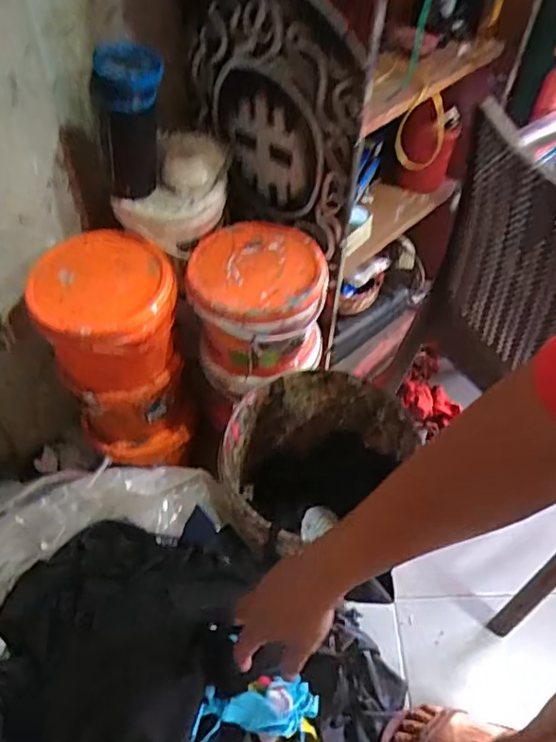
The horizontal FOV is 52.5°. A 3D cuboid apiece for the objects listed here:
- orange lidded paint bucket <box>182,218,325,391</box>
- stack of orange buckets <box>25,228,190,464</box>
[{"bbox_3d":[-0.032,-0.106,0.967,0.210,0.201,0.210,1,52,-1],"label":"orange lidded paint bucket"},{"bbox_3d":[-0.273,-0.025,1.000,0.211,0.376,0.213,-1,52,-2],"label":"stack of orange buckets"}]

